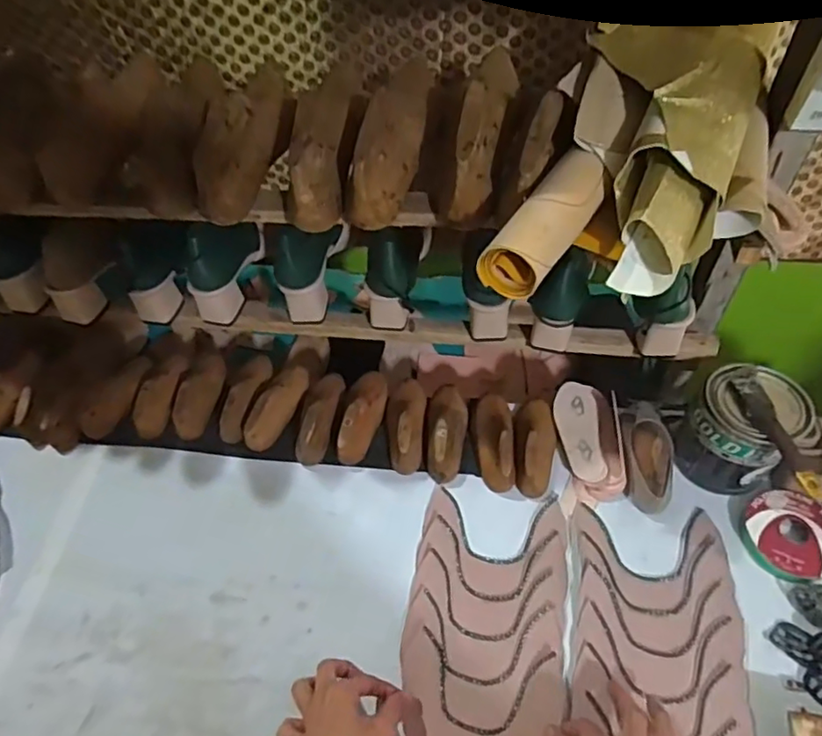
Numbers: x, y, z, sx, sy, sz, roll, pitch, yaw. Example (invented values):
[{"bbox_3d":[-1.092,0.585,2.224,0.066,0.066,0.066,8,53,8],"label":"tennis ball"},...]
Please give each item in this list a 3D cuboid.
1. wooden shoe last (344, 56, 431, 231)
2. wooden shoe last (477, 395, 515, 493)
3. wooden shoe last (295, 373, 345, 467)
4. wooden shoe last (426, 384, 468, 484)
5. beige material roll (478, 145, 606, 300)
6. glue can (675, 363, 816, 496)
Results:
[{"bbox_3d":[-0.022,-0.236,0.585,0.059,0.078,0.217,10,56,12],"label":"wooden shoe last"},{"bbox_3d":[0.103,0.084,0.738,0.052,0.048,0.136,0,55,5],"label":"wooden shoe last"},{"bbox_3d":[-0.123,0.056,0.779,0.046,0.053,0.138,7,56,10],"label":"wooden shoe last"},{"bbox_3d":[0.045,0.074,0.748,0.049,0.056,0.138,2,55,7],"label":"wooden shoe last"},{"bbox_3d":[0.109,-0.117,0.471,0.052,0.046,0.135,28,62,23],"label":"beige material roll"},{"bbox_3d":[0.381,0.071,0.667,0.115,0.125,0.109,-3,55,4],"label":"glue can"}]

